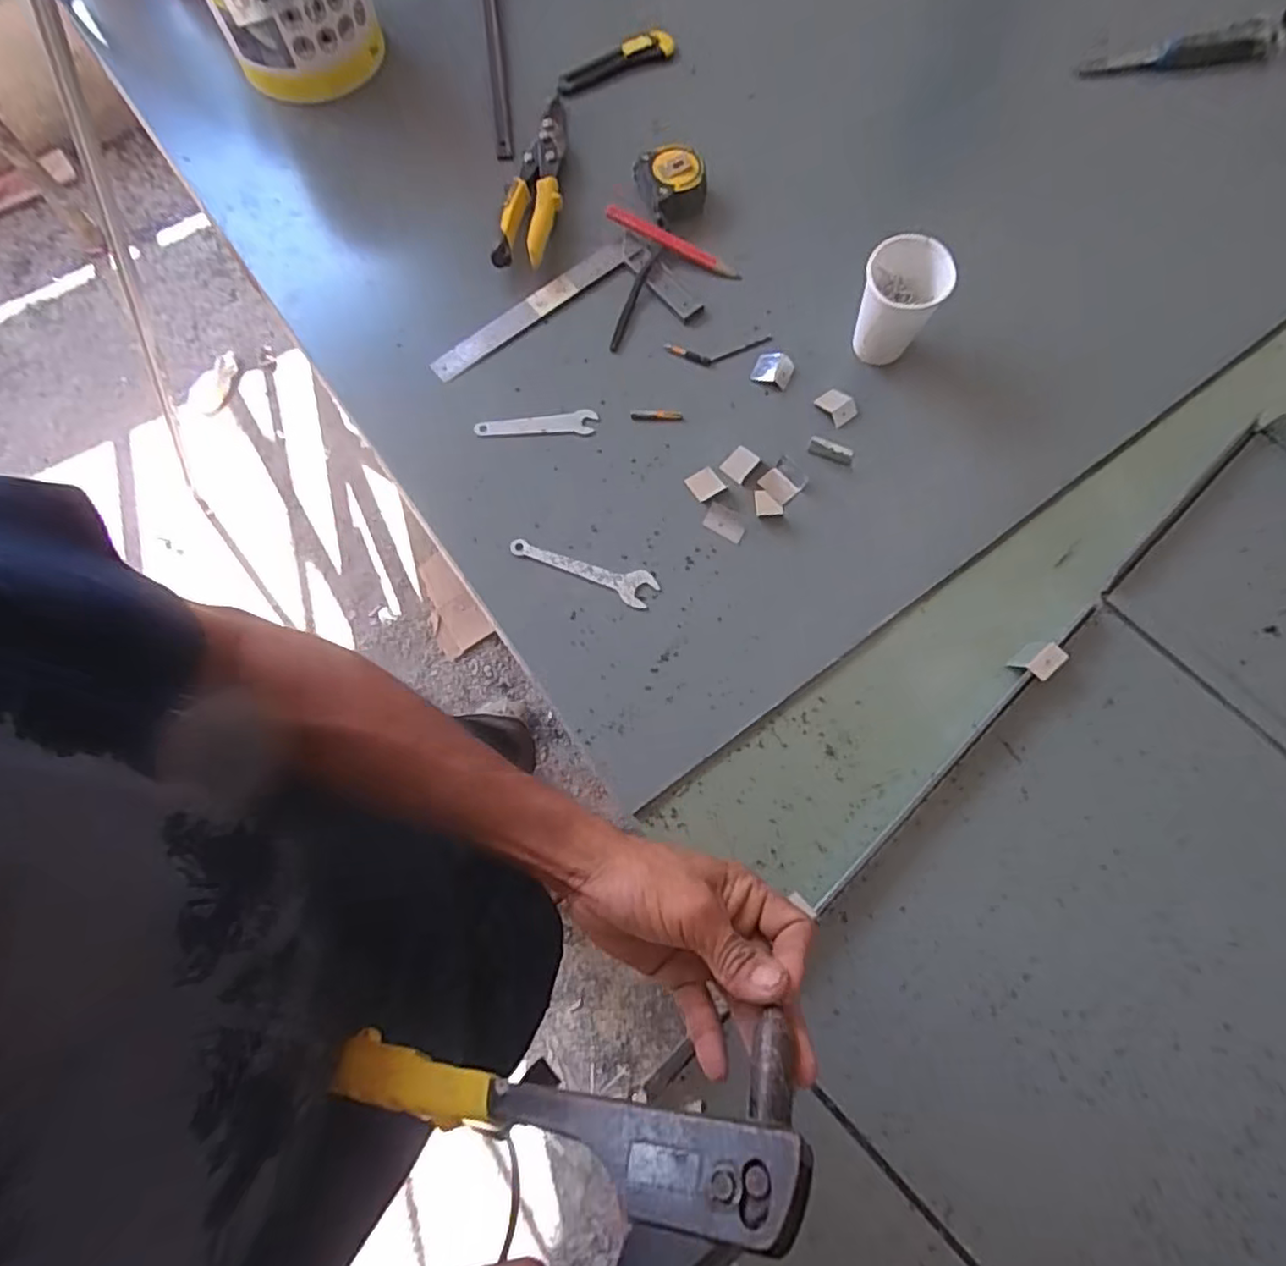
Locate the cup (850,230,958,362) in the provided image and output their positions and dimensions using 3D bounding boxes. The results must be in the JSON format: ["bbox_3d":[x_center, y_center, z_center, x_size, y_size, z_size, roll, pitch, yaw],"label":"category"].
[{"bbox_3d":[0.228,-0.300,0.590,0.065,0.090,0.069,0,73,0],"label":"cup"}]

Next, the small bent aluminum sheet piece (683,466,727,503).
[{"bbox_3d":[0.057,-0.135,0.597,0.028,0.006,0.029,-29,75,-8],"label":"small bent aluminum sheet piece"}]

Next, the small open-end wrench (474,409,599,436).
[{"bbox_3d":[-0.101,-0.194,0.620,0.115,0.004,0.023,-7,73,-2],"label":"small open-end wrench"}]

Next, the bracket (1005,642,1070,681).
[{"bbox_3d":[0.327,0.024,0.540,0.036,0.014,0.031,-41,77,-11],"label":"bracket"}]

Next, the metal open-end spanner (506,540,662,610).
[{"bbox_3d":[-0.053,-0.058,0.578,0.133,0.004,0.031,22,75,7],"label":"metal open-end spanner"}]

